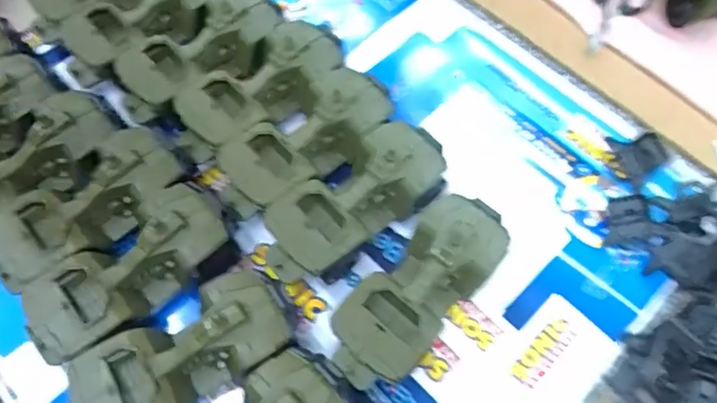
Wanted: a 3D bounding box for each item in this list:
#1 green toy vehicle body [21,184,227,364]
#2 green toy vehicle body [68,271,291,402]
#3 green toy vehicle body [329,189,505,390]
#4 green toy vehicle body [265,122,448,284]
[{"bbox_3d":[-0.202,0.068,0.529,0.183,0.068,0.078,-39,70,-17],"label":"green toy vehicle body"},{"bbox_3d":[-0.143,0.137,0.498,0.175,0.070,0.086,-30,68,-13],"label":"green toy vehicle body"},{"bbox_3d":[0.054,0.079,0.526,0.084,0.074,0.195,37,70,17],"label":"green toy vehicle body"},{"bbox_3d":[-0.001,0.004,0.561,0.189,0.077,0.088,-35,69,-15],"label":"green toy vehicle body"}]

